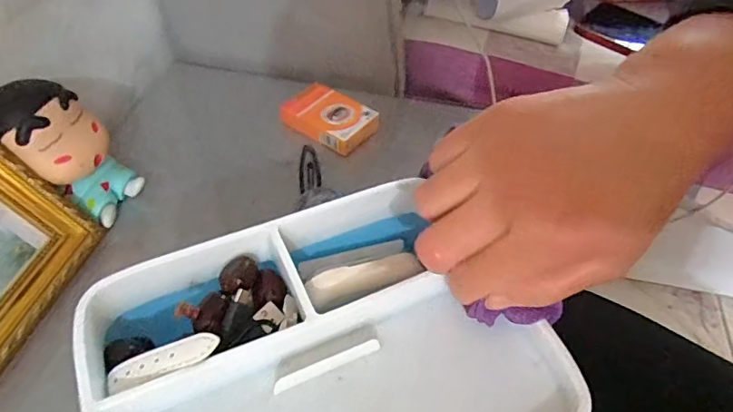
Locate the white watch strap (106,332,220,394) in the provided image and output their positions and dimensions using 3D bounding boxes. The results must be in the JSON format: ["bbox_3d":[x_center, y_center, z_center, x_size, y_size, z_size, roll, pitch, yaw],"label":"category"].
[{"bbox_3d":[-0.091,0.069,0.226,0.052,0.004,0.014,-20,49,0],"label":"white watch strap"}]

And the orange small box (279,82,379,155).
[{"bbox_3d":[-0.038,-0.090,0.522,0.093,0.025,0.059,28,53,23],"label":"orange small box"}]

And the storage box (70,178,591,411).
[{"bbox_3d":[-0.020,0.076,0.239,0.195,0.040,0.162,-19,50,-17],"label":"storage box"}]

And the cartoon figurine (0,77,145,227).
[{"bbox_3d":[-0.235,-0.044,0.407,0.046,0.124,0.067,-17,46,14],"label":"cartoon figurine"}]

